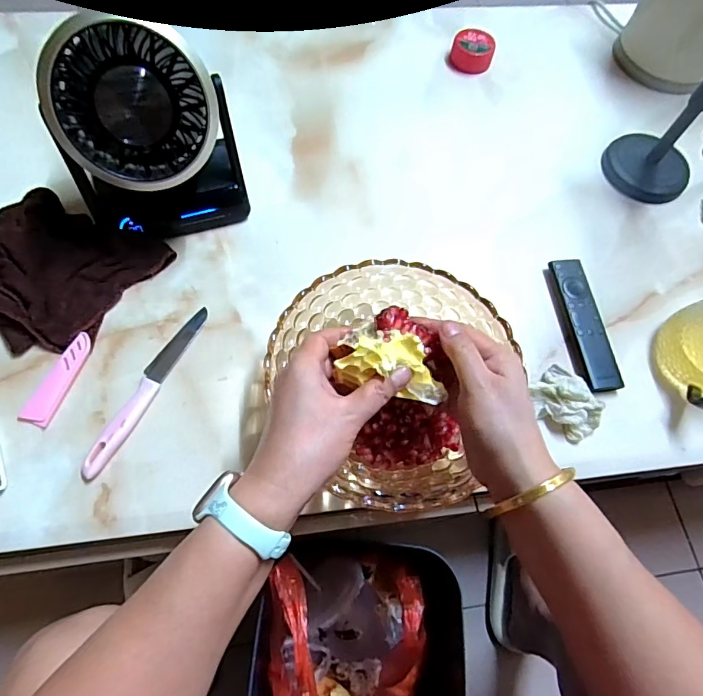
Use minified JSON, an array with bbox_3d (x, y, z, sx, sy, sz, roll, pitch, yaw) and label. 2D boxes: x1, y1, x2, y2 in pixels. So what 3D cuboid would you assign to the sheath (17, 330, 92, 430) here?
[{"bbox_3d":[-0.290,0.029,0.460,0.028,0.012,0.096,19,66,6],"label":"sheath"}]

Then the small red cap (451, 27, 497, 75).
[{"bbox_3d":[0.178,-0.436,0.684,0.062,0.034,0.054,16,66,4],"label":"small red cap"}]

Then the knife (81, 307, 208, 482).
[{"bbox_3d":[-0.202,0.037,0.462,0.025,0.011,0.193,22,66,7],"label":"knife"}]

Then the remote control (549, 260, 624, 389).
[{"bbox_3d":[0.257,-0.029,0.516,0.034,0.017,0.157,-5,66,-5],"label":"remote control"}]

